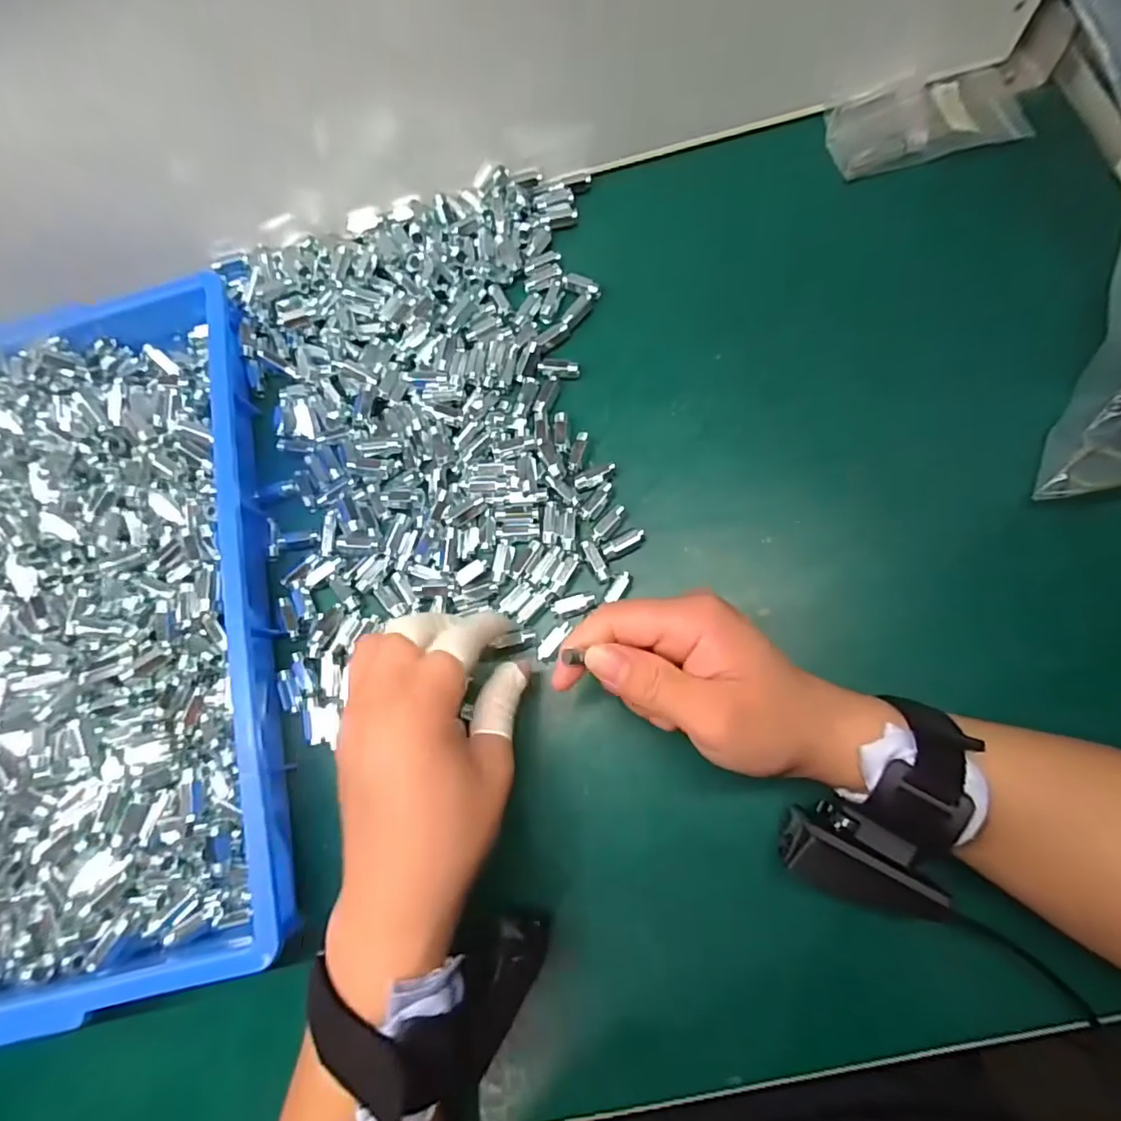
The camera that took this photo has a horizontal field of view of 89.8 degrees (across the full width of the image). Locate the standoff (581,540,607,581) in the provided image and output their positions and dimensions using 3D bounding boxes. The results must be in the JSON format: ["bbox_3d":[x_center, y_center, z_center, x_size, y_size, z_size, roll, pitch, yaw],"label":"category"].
[{"bbox_3d":[0.021,-0.001,0.342,0.008,0.007,0.027,-24,75,0],"label":"standoff"}]

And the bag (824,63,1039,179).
[{"bbox_3d":[0.256,-0.309,0.397,0.124,0.028,0.071,-8,78,-2],"label":"bag"}]

